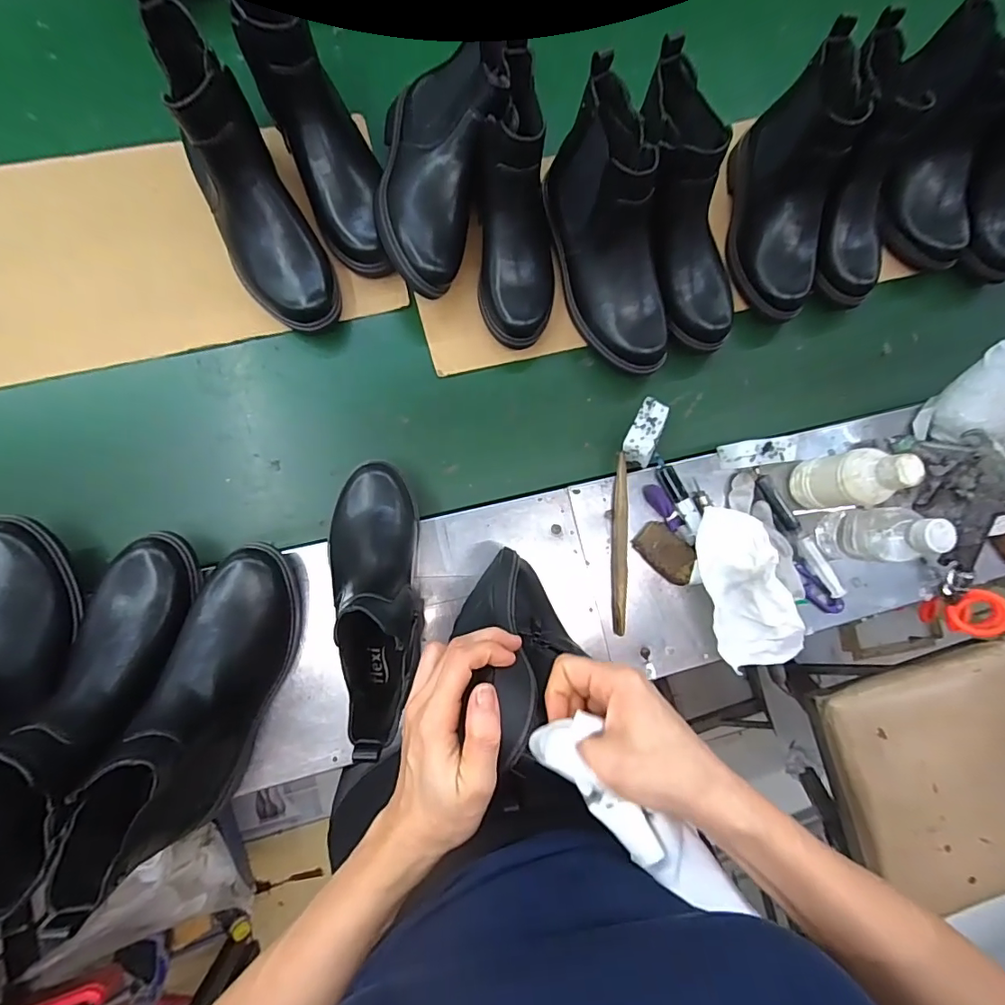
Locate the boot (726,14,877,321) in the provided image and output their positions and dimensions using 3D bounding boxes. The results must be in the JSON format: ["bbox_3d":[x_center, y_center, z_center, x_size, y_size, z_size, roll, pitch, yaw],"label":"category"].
[{"bbox_3d":[0.346,-0.363,0.589,0.089,0.157,0.237,3,83,-6],"label":"boot"}]

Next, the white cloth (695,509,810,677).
[{"bbox_3d":[0.257,0.102,0.531,0.082,0.058,0.185,-27,105,-9],"label":"white cloth"}]

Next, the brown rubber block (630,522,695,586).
[{"bbox_3d":[0.183,0.054,0.562,0.071,0.014,0.046,41,81,-1],"label":"brown rubber block"}]

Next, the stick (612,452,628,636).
[{"bbox_3d":[0.130,0.046,0.560,0.013,0.019,0.195,3,83,-6],"label":"stick"}]

